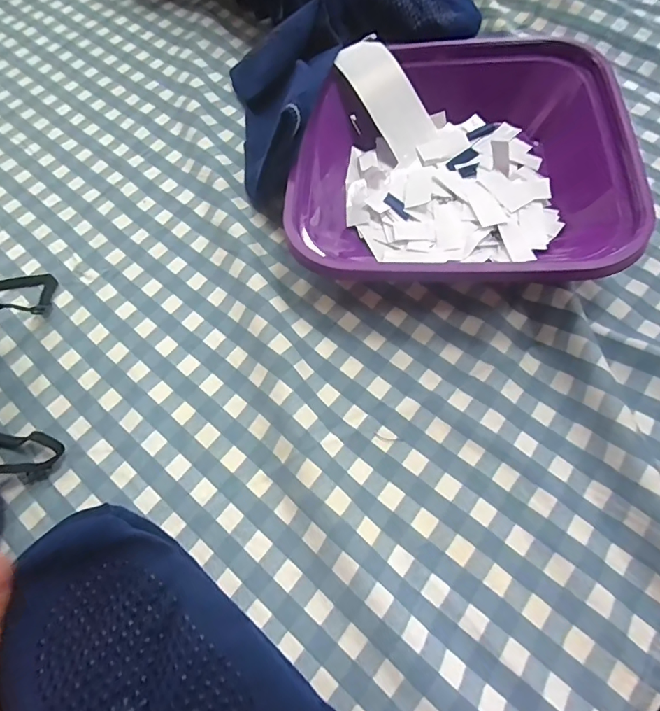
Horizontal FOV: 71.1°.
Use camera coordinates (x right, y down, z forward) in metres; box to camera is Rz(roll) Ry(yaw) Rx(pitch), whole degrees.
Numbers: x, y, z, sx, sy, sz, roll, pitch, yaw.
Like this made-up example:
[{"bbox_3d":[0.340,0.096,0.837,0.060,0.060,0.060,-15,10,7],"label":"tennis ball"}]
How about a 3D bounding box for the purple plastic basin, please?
[{"bbox_3d":[0.072,-0.114,0.272,0.173,0.049,0.188,-1,64,1],"label":"purple plastic basin"}]

